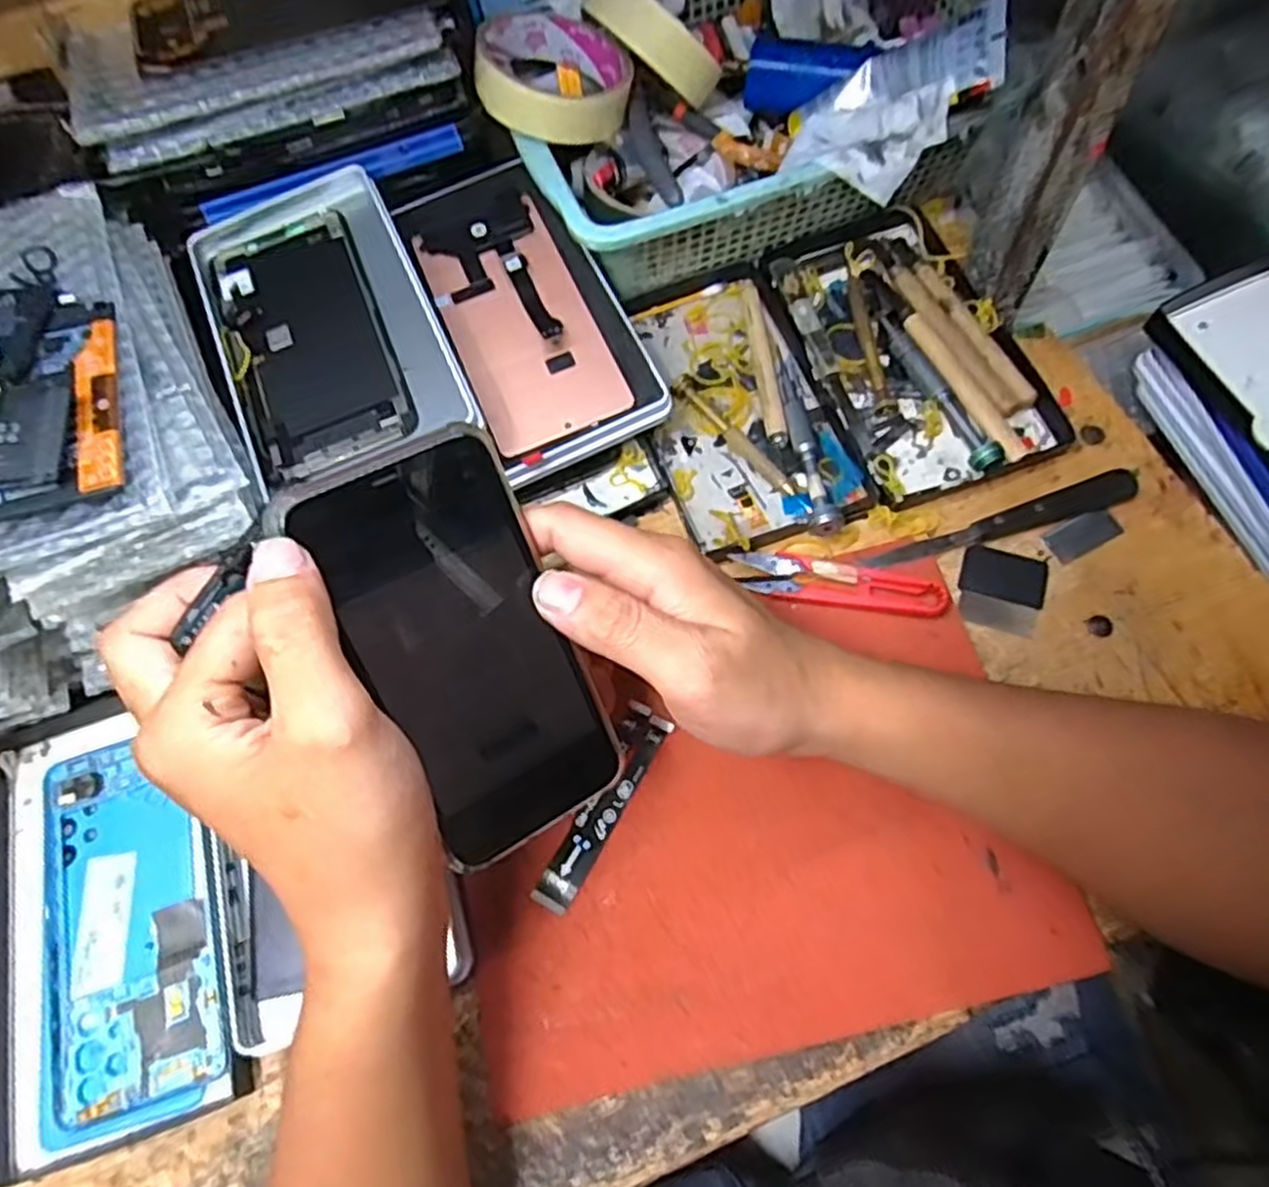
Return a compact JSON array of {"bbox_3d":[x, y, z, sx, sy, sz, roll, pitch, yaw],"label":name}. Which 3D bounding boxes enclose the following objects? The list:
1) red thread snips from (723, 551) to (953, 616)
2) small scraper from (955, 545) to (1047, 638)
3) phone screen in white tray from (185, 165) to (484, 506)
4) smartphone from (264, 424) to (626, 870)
[{"bbox_3d":[0.099,-0.005,0.378,0.101,0.010,0.026,11,70,9],"label":"red thread snips"},{"bbox_3d":[0.182,-0.003,0.385,0.040,0.004,0.043,19,71,11],"label":"small scraper"},{"bbox_3d":[-0.152,-0.133,0.378,0.100,0.013,0.165,-24,70,-7],"label":"phone screen in white tray"},{"bbox_3d":[-0.057,0.021,0.276,0.071,0.006,0.149,-28,110,-18],"label":"smartphone"}]

